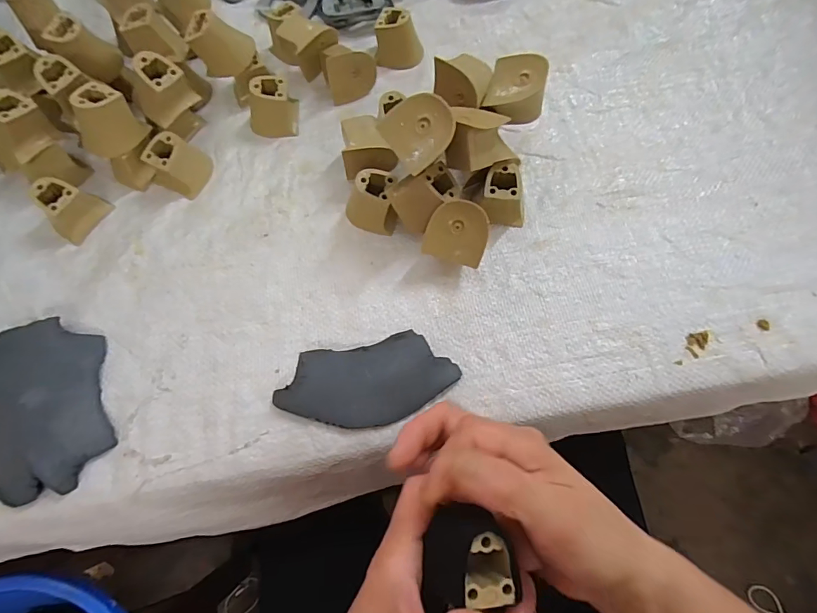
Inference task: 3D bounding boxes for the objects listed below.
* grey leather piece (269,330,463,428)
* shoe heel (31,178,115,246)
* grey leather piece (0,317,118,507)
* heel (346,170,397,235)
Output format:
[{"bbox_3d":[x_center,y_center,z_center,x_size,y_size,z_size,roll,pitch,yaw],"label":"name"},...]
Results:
[{"bbox_3d":[-0.030,0.053,0.305,0.124,0.009,0.060,-12,66,-1],"label":"grey leather piece"},{"bbox_3d":[-0.277,-0.081,0.348,0.029,0.036,0.043,29,73,12],"label":"shoe heel"},{"bbox_3d":[-0.259,0.069,0.301,0.082,0.015,0.122,-20,70,-6],"label":"grey leather piece"},{"bbox_3d":[-0.031,-0.083,0.344,0.040,0.037,0.037,0,70,2],"label":"heel"}]

